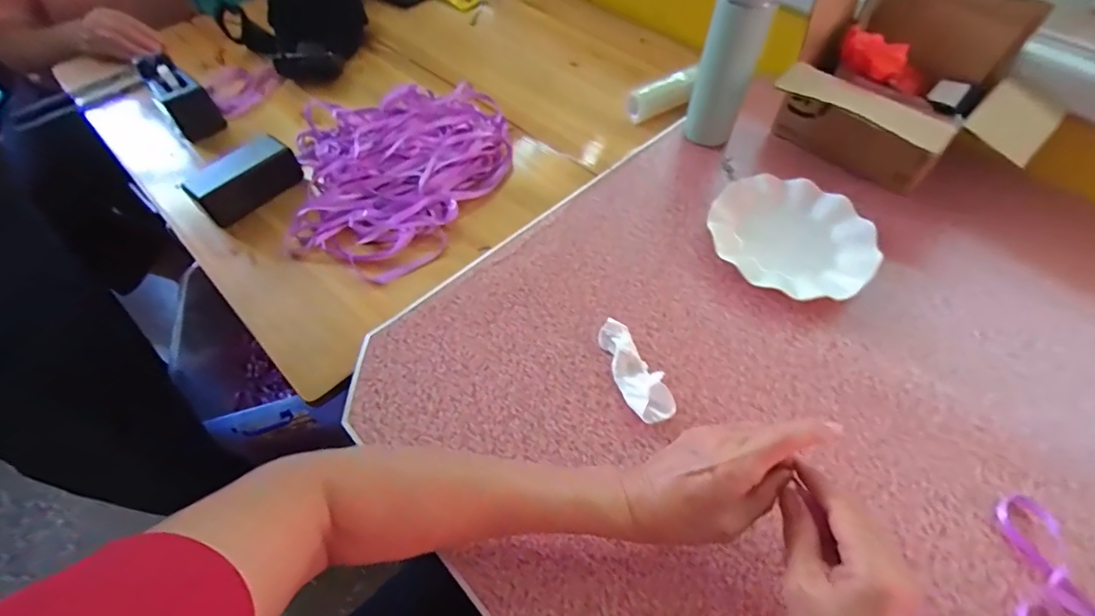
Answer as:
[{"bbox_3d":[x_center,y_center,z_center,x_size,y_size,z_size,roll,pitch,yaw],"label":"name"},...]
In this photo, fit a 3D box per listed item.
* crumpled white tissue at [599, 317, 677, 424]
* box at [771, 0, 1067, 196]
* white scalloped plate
[{"bbox_3d":[0.084,0.061,0.473,0.037,0.025,0.110,-19,59,-12],"label":"crumpled white tissue"},{"bbox_3d":[0.450,-0.261,0.605,0.278,0.184,0.223,35,63,21],"label":"box"},{"bbox_3d":[0.288,-0.086,0.571,0.175,0.023,0.182,0,57,0],"label":"white scalloped plate"}]

